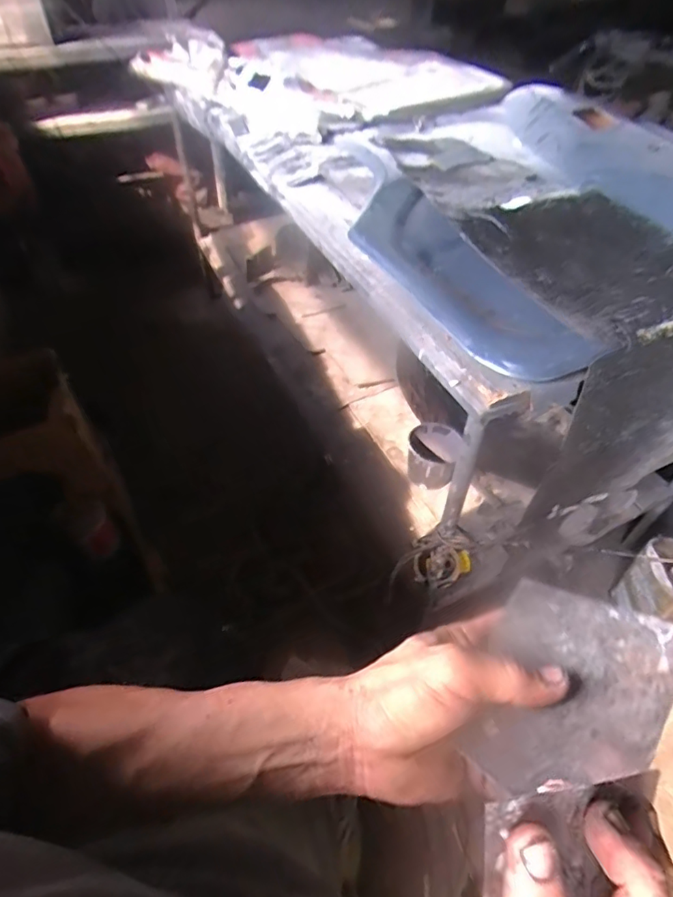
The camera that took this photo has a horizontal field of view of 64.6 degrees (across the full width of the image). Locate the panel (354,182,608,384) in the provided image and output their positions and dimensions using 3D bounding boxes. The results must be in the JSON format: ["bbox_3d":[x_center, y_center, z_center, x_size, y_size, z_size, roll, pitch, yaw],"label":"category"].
[{"bbox_3d":[0.153,-0.247,0.742,0.137,0.038,0.491,-18,51,-17],"label":"panel"}]

